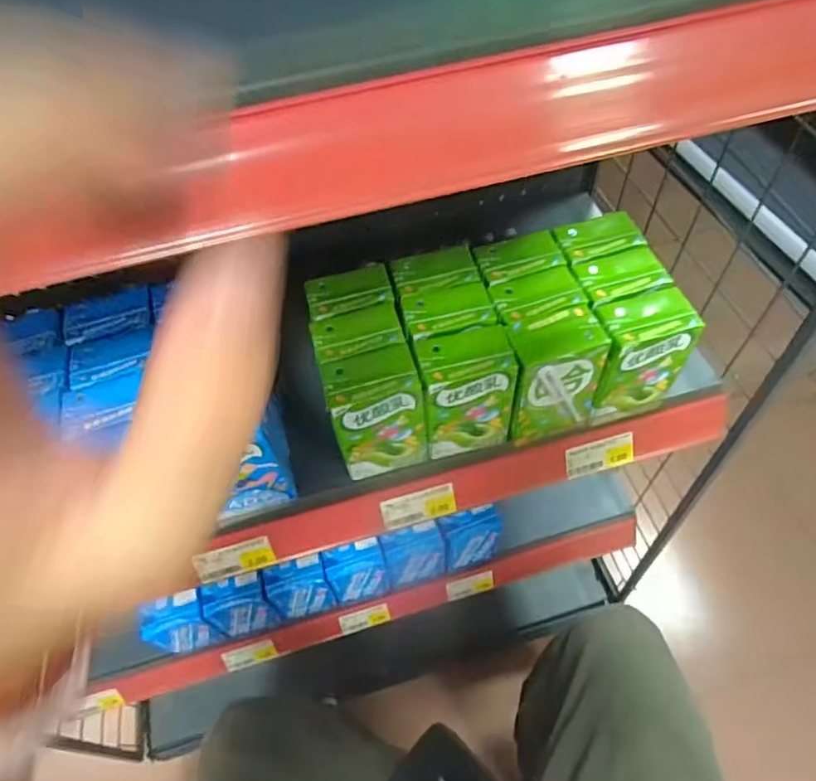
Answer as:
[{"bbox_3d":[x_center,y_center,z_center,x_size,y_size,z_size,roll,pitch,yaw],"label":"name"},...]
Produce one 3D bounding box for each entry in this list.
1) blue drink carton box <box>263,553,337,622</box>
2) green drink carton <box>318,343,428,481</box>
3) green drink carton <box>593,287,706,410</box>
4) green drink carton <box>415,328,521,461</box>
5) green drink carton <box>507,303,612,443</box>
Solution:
[{"bbox_3d":[-0.120,0.219,0.647,0.066,0.083,0.033,-19,55,-8],"label":"blue drink carton box"},{"bbox_3d":[-0.023,0.018,0.438,0.063,0.099,0.041,-14,55,-4],"label":"green drink carton"},{"bbox_3d":[0.172,-0.028,0.443,0.062,0.089,0.039,-14,55,-5],"label":"green drink carton"},{"bbox_3d":[0.043,0.001,0.442,0.064,0.101,0.045,-12,55,-4],"label":"green drink carton"},{"bbox_3d":[0.108,-0.012,0.444,0.066,0.095,0.044,-12,55,-4],"label":"green drink carton"}]

